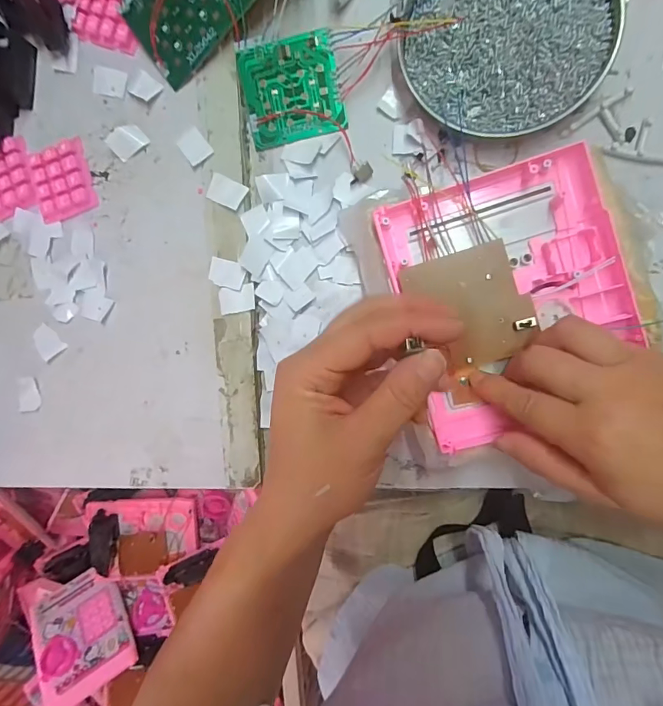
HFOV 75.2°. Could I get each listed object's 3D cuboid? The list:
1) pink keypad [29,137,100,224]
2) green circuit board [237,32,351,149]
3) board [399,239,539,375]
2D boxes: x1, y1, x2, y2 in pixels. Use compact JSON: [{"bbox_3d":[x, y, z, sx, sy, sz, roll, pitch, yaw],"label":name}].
[{"bbox_3d":[-0.220,-0.139,0.351,0.048,0.007,0.056,-17,90,10],"label":"pink keypad"},{"bbox_3d":[-0.030,-0.194,0.318,0.069,0.009,0.067,-9,91,10],"label":"green circuit board"},{"bbox_3d":[0.087,-0.028,0.272,0.071,0.011,0.073,-16,92,9],"label":"board"}]

